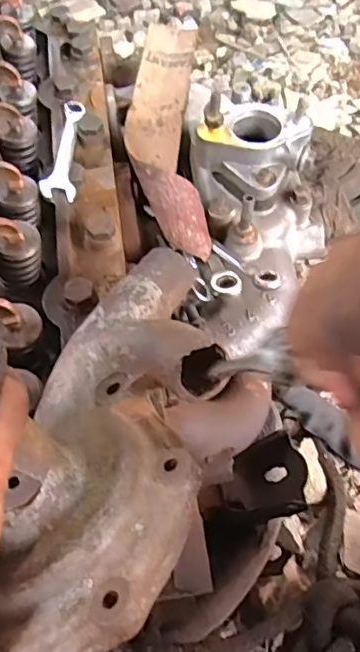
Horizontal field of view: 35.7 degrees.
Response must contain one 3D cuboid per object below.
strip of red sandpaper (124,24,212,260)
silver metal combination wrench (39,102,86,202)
[{"bbox_3d":[-0.013,-0.179,0.482,0.063,0.034,0.282,0,57,-4],"label":"strip of red sandpaper"},{"bbox_3d":[-0.091,-0.143,0.445,0.025,0.007,0.136,6,47,-12],"label":"silver metal combination wrench"}]

